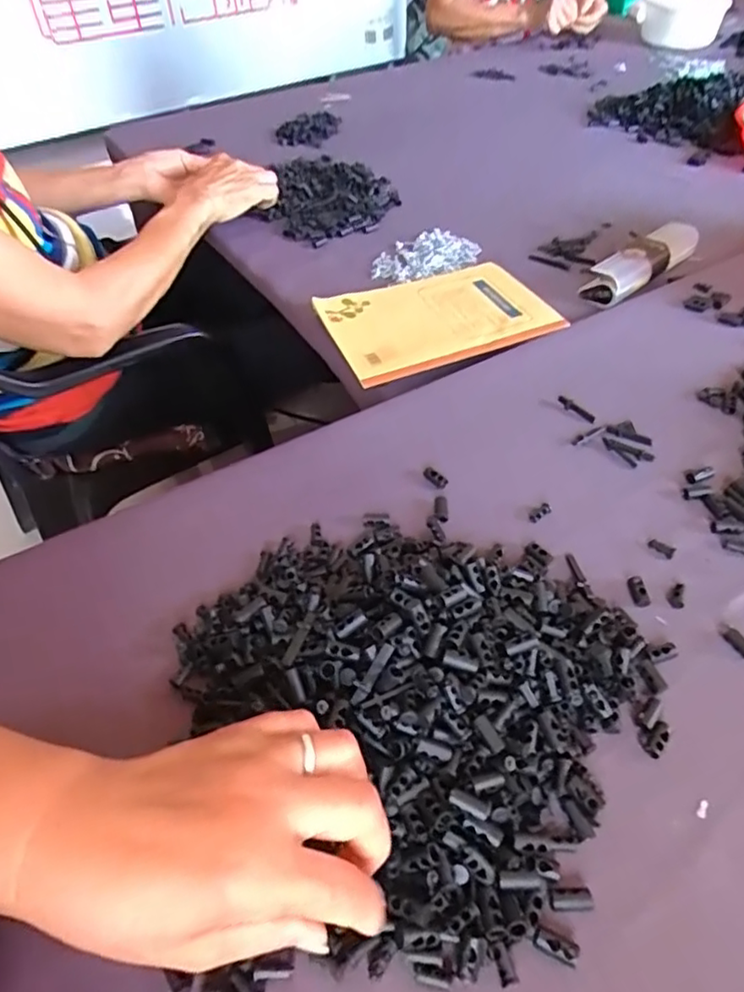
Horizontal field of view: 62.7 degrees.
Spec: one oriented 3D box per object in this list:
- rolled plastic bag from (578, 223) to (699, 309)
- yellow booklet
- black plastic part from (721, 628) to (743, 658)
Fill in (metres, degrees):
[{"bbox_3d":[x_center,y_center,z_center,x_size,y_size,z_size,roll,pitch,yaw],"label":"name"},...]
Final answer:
[{"bbox_3d":[0.289,-0.255,0.650,0.170,0.026,0.043,-35,56,-26],"label":"rolled plastic bag"},{"bbox_3d":[0.063,-0.177,0.599,0.209,0.016,0.143,-17,50,-13],"label":"yellow booklet"},{"bbox_3d":[0.214,0.086,0.357,0.008,0.005,0.019,-34,69,-27],"label":"black plastic part"}]

